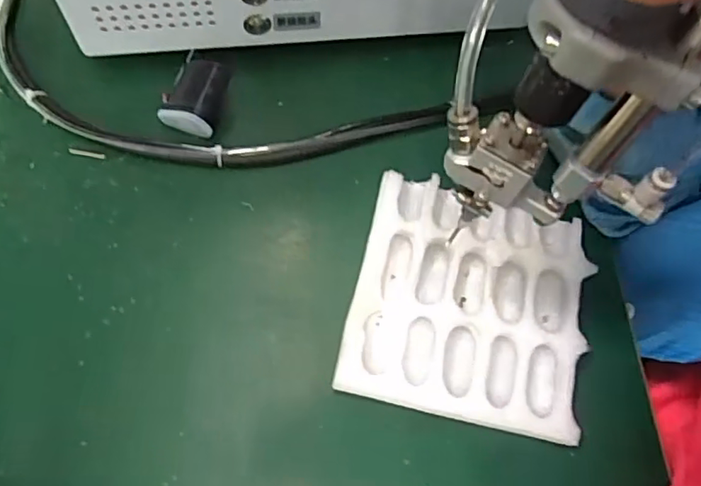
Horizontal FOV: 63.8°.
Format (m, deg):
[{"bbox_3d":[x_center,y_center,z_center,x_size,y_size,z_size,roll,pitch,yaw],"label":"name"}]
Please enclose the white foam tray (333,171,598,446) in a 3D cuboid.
[{"bbox_3d":[0.067,0.033,0.321,0.126,0.020,0.129,16,66,-1],"label":"white foam tray"}]

